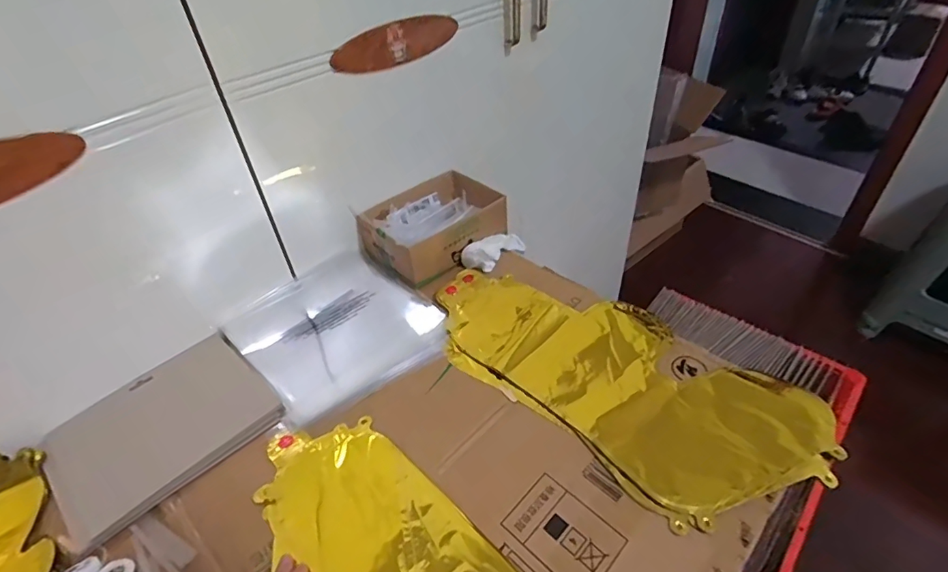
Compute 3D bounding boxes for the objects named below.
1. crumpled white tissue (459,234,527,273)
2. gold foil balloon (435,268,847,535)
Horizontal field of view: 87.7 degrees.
[{"bbox_3d":[0.033,-0.054,0.717,0.039,0.033,0.107,33,40,32],"label":"crumpled white tissue"},{"bbox_3d":[0.145,0.085,0.553,0.424,0.014,0.204,32,53,32],"label":"gold foil balloon"}]

